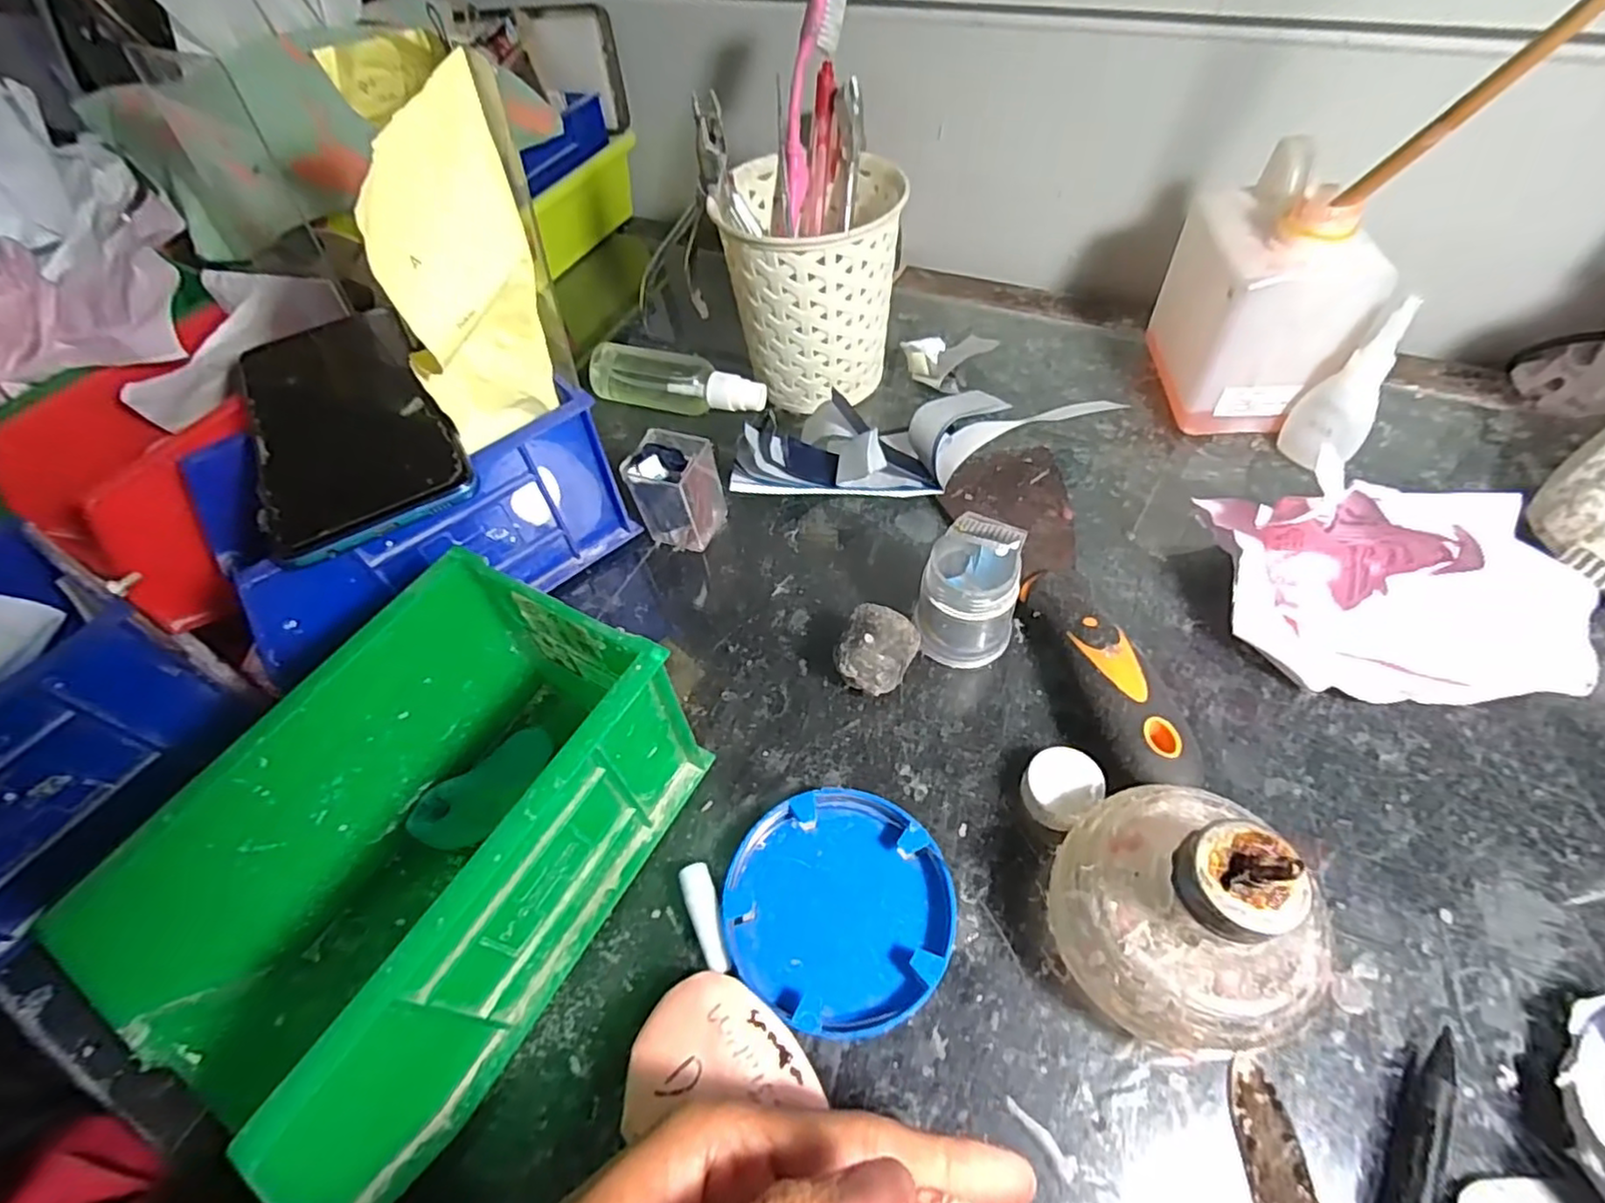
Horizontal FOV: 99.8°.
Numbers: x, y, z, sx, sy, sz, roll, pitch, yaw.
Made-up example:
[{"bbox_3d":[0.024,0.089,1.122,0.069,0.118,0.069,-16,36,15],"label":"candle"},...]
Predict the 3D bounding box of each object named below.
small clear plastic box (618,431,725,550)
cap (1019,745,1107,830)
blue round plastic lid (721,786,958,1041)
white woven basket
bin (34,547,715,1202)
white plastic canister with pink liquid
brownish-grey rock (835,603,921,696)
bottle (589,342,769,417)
[{"bbox_3d":[-0.064,-0.056,0.344,0.035,0.059,0.037,19,58,18],"label":"small clear plastic box"},{"bbox_3d":[0.098,0.073,0.262,0.030,0.018,0.025,-31,57,-16],"label":"cap"},{"bbox_3d":[0.013,0.110,0.245,0.078,0.016,0.077,-3,54,4],"label":"blue round plastic lid"},{"bbox_3d":[0.005,-0.184,0.393,0.094,0.122,0.093,-9,54,-1],"label":"white woven basket"},{"bbox_3d":[-0.123,0.084,0.229,0.096,0.092,0.162,24,60,21],"label":"bin"},{"bbox_3d":[0.239,-0.156,0.357,0.076,0.117,0.082,4,55,9],"label":"white plastic canister with pink liquid"},{"bbox_3d":[0.032,0.025,0.293,0.029,0.033,0.031,21,59,19],"label":"brownish-grey rock"},{"bbox_3d":[-0.076,-0.134,0.420,0.112,0.025,0.032,12,56,14],"label":"bottle"}]

